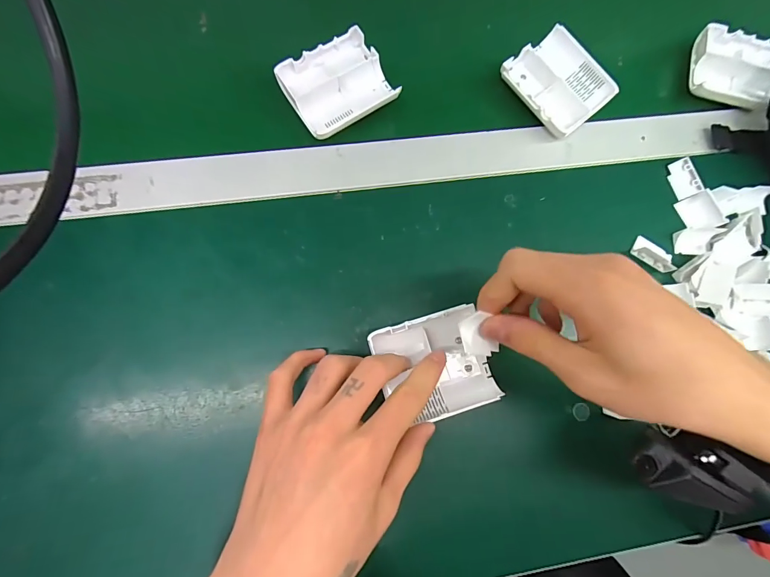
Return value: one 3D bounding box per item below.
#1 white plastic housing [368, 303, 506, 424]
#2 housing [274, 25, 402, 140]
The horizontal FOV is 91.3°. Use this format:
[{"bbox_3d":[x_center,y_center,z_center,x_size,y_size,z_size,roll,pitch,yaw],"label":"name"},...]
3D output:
[{"bbox_3d":[0.035,0.055,0.270,0.078,0.020,0.069,-16,84,-6],"label":"white plastic housing"},{"bbox_3d":[-0.038,-0.166,0.310,0.081,0.018,0.065,-33,88,-12],"label":"housing"}]

